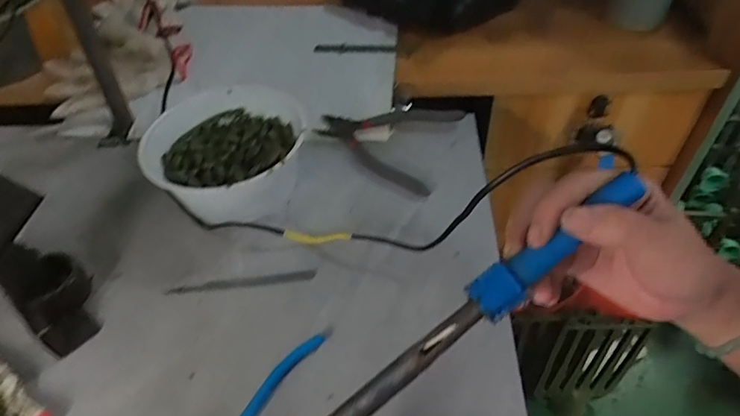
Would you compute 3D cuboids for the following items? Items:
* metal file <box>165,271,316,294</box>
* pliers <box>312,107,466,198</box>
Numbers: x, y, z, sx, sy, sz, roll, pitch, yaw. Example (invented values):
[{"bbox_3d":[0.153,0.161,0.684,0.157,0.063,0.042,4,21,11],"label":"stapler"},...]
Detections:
[{"bbox_3d":[-0.123,0.071,0.472,0.139,0.007,0.011,-4,47,0],"label":"metal file"},{"bbox_3d":[0.014,-0.089,0.598,0.167,0.014,0.146,16,51,18],"label":"pliers"}]

